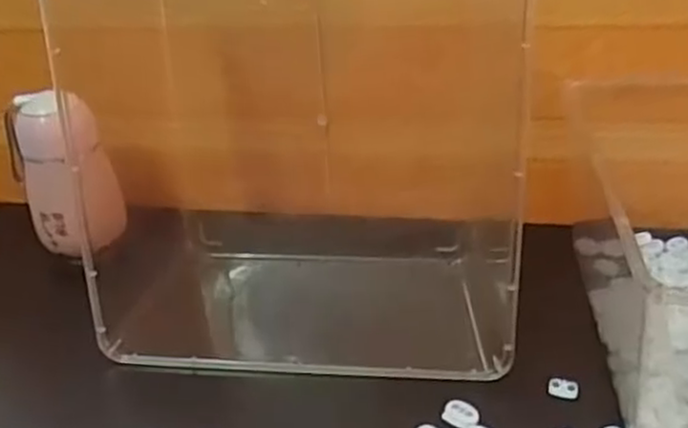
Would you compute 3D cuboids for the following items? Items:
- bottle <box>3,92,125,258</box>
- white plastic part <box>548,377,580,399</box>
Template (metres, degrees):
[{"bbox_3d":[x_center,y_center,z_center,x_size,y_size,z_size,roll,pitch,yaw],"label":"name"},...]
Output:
[{"bbox_3d":[-0.237,-0.034,0.616,0.077,0.128,0.069,-17,34,-23],"label":"bottle"},{"bbox_3d":[0.148,0.118,0.484,0.020,0.007,0.012,9,33,18],"label":"white plastic part"}]

